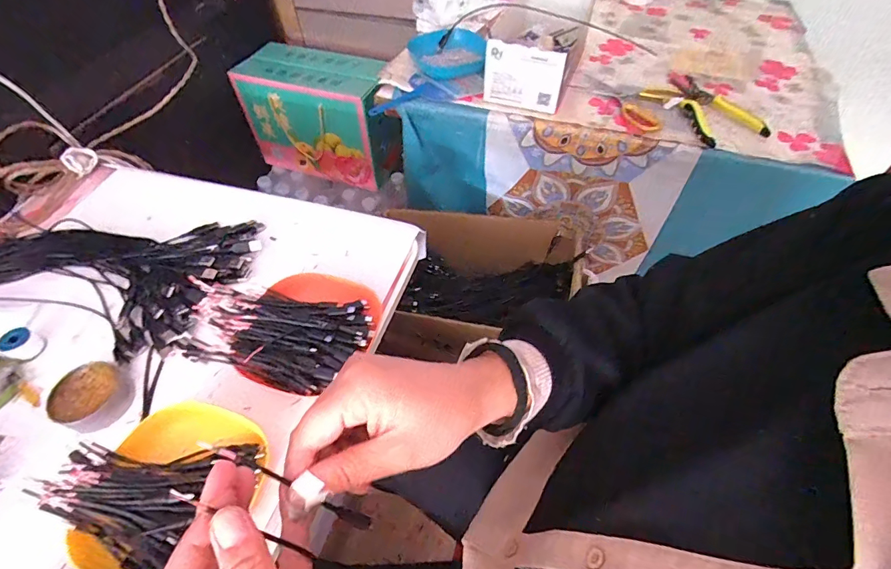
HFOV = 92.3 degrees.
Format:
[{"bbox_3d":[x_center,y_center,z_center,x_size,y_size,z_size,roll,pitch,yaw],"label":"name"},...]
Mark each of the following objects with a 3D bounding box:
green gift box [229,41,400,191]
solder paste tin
[{"bbox_3d":[-0.278,-0.392,1.006,0.330,0.235,0.165,18,56,14],"label":"green gift box"},{"bbox_3d":[-0.346,0.110,0.420,0.062,0.022,0.062,0,54,0],"label":"solder paste tin"}]

